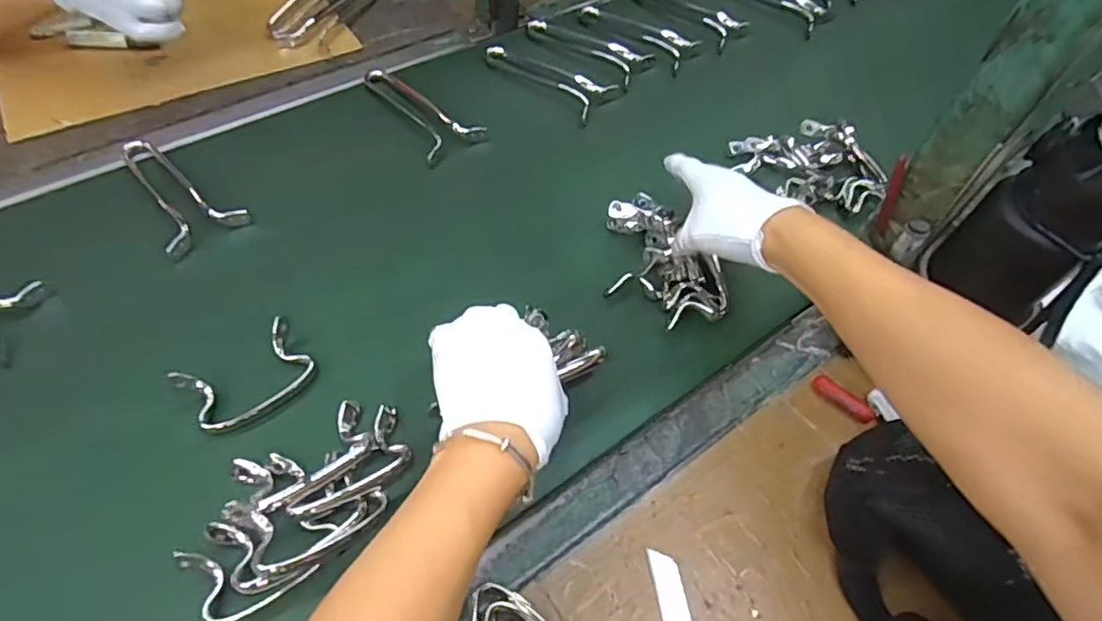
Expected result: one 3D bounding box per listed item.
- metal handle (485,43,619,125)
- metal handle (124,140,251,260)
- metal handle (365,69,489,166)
[{"bbox_3d":[-0.008,-0.270,0.708,0.155,0.016,0.067,31,57,15],"label":"metal handle"},{"bbox_3d":[-0.345,-0.116,0.573,0.071,0.018,0.169,-31,63,-23],"label":"metal handle"},{"bbox_3d":[-0.146,-0.214,0.660,0.072,0.023,0.156,-35,64,-25],"label":"metal handle"}]

